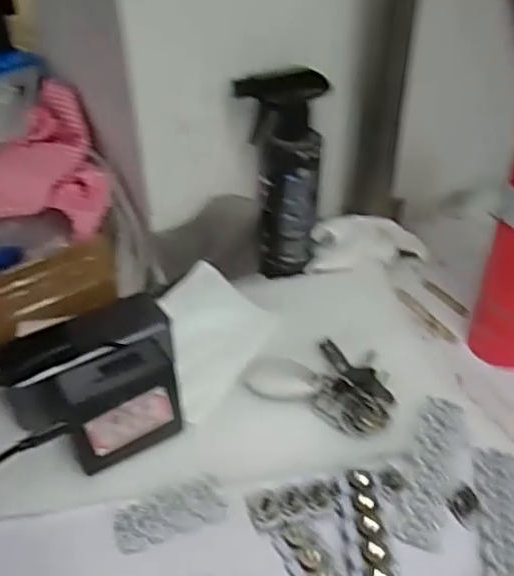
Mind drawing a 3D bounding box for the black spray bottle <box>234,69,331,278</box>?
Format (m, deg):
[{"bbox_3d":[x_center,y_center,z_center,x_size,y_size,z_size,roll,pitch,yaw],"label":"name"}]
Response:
[{"bbox_3d":[0.021,-0.100,0.566,0.080,0.190,0.045,-2,38,-5],"label":"black spray bottle"}]

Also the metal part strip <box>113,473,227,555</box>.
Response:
[{"bbox_3d":[-0.057,0.150,0.406,0.072,0.009,0.031,-13,40,-18],"label":"metal part strip"}]

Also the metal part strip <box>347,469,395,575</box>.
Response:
[{"bbox_3d":[0.072,0.155,0.383,0.017,0.007,0.102,0,38,-2],"label":"metal part strip"}]

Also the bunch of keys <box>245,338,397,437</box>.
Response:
[{"bbox_3d":[0.055,0.066,0.485,0.109,0.017,0.083,15,40,17],"label":"bunch of keys"}]

